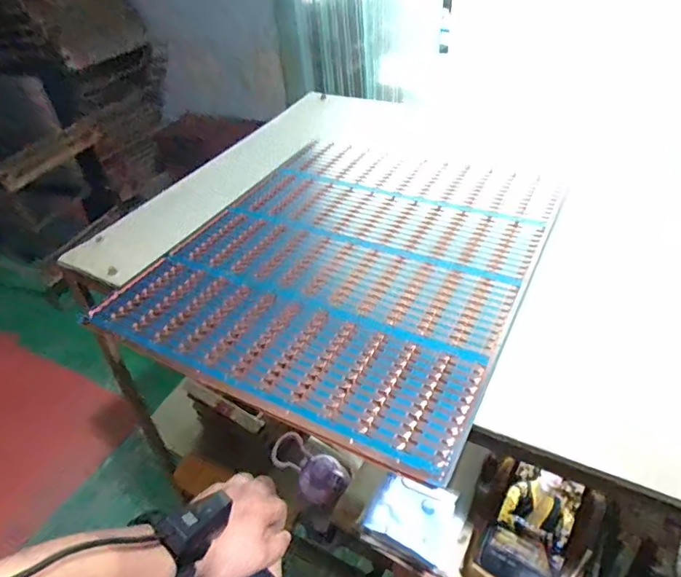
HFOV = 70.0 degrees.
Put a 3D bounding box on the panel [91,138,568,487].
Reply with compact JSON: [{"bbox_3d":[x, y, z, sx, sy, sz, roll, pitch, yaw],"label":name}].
[{"bbox_3d":[0.017,-0.054,0.580,0.399,0.011,0.477,18,47,24],"label":"panel"}]

